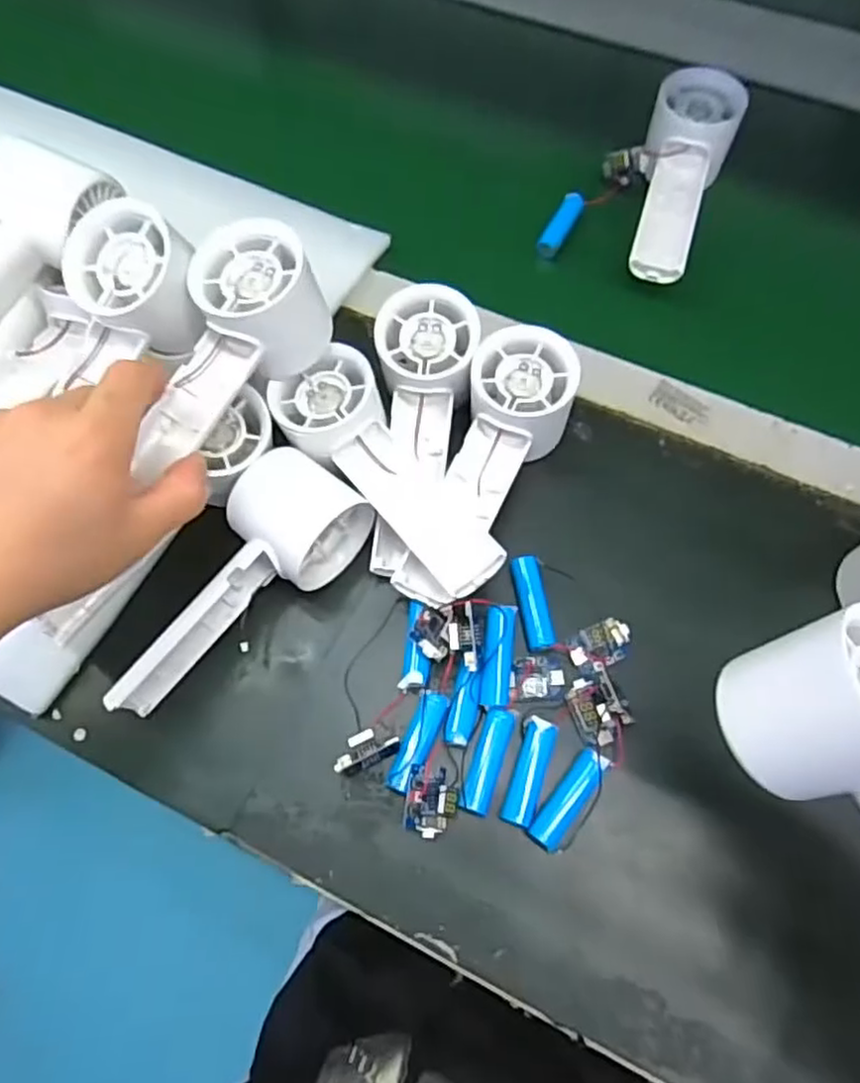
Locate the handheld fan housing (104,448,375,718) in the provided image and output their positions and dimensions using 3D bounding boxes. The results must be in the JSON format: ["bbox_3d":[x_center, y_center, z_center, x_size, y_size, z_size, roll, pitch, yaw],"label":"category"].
[{"bbox_3d":[-0.103,0.023,0.362,0.057,0.053,0.155,41,88,16],"label":"handheld fan housing"}]

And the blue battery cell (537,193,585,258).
[{"bbox_3d":[0.091,-0.218,0.476,0.016,0.014,0.050,29,72,13],"label":"blue battery cell"}]

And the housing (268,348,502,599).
[{"bbox_3d":[-0.025,-0.031,0.368,0.057,0.043,0.150,-31,71,-9],"label":"housing"}]

